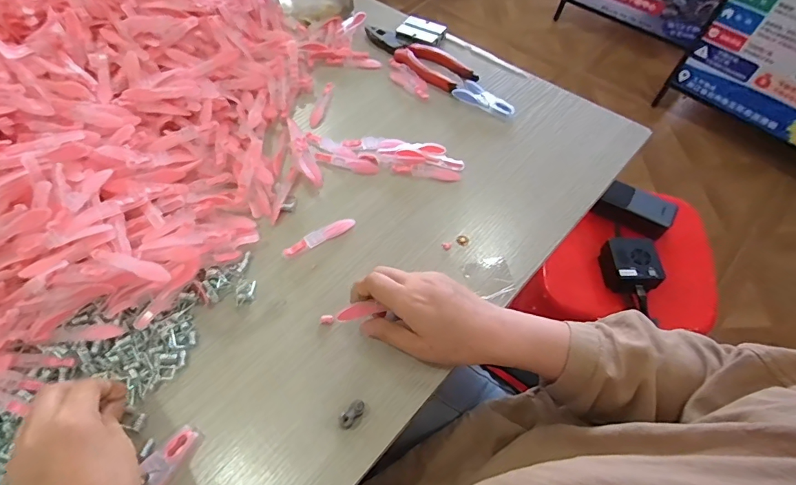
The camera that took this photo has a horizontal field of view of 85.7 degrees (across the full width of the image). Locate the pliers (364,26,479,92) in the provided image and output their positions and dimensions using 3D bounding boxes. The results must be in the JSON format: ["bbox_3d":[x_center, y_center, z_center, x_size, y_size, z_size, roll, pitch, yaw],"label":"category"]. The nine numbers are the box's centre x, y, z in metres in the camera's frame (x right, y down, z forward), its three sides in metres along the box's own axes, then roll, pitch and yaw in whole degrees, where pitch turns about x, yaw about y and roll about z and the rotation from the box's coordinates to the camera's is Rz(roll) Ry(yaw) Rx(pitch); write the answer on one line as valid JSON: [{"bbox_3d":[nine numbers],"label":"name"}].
[{"bbox_3d":[0.025,-0.265,0.609,0.055,0.012,0.192,-41,65,-20],"label":"pliers"}]

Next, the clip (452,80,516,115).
[{"bbox_3d":[0.110,-0.178,0.537,0.078,0.014,0.034,34,65,21],"label":"clip"}]

